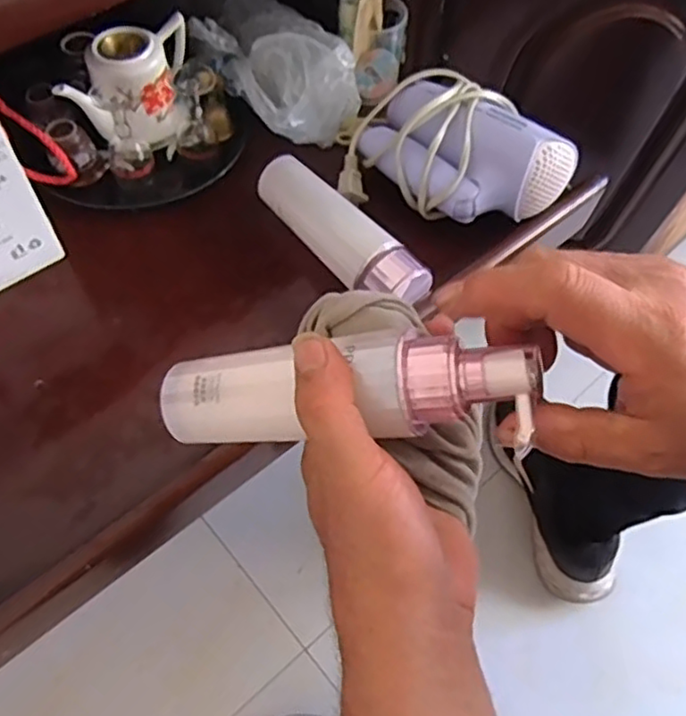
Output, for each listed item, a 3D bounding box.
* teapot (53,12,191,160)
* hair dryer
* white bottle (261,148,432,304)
[{"bbox_3d":[-0.169,-0.228,0.564,0.074,0.080,0.120,16,60,7],"label":"teapot"},{"bbox_3d":[0.096,-0.173,0.538,0.110,0.058,0.165,-39,68,-22],"label":"hair dryer"},{"bbox_3d":[-0.003,-0.100,0.511,0.044,0.036,0.174,-33,66,-19],"label":"white bottle"}]

